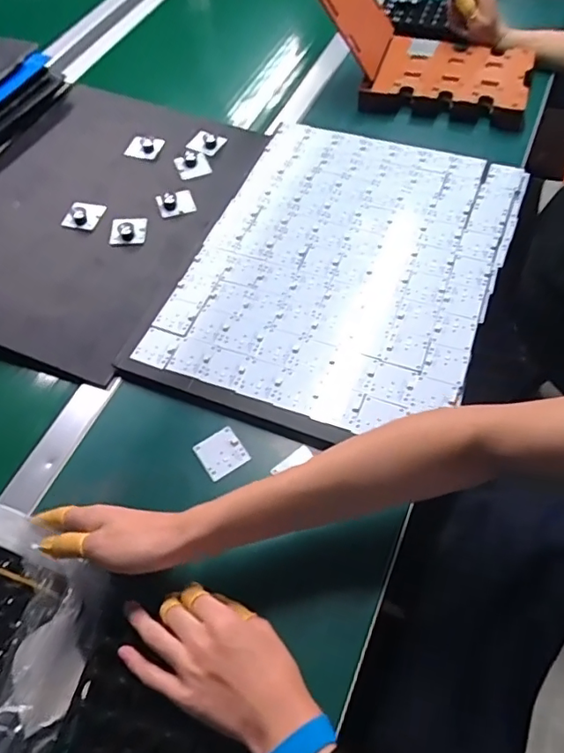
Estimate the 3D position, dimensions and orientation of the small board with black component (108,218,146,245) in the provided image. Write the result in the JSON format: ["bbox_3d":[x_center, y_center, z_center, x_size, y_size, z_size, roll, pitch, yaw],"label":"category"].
[{"bbox_3d":[-0.215,-0.206,0.758,0.050,0.011,0.049,-2,58,3],"label":"small board with black component"}]

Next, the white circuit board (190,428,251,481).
[{"bbox_3d":[-0.065,0.082,0.581,0.047,0.009,0.048,-32,61,-15],"label":"white circuit board"}]

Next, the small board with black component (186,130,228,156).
[{"bbox_3d":[-0.119,-0.370,0.849,0.047,0.014,0.050,26,63,19],"label":"small board with black component"}]

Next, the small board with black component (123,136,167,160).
[{"bbox_3d":[-0.217,-0.363,0.850,0.057,0.012,0.045,12,60,12],"label":"small board with black component"}]

